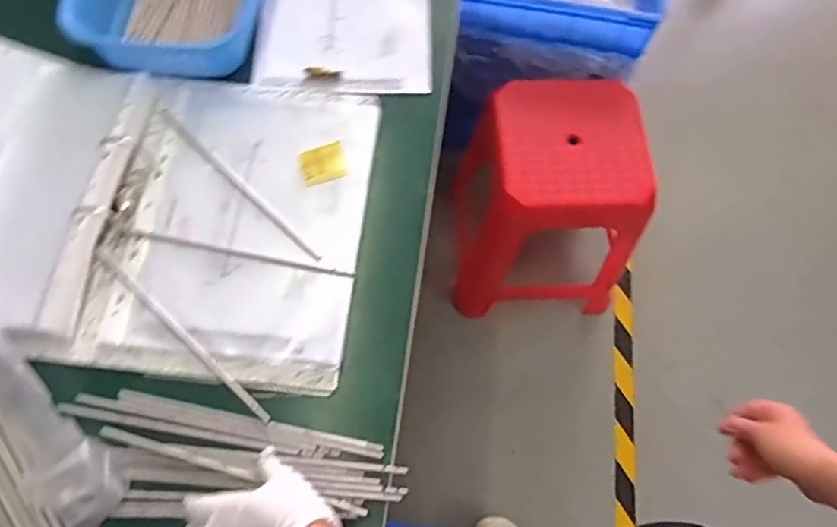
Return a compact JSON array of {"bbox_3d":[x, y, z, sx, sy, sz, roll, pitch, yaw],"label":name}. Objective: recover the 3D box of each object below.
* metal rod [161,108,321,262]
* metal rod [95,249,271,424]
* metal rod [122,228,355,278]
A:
[{"bbox_3d":[-0.201,-0.091,0.665,0.266,0.004,0.011,43,72,14],"label":"metal rod"},{"bbox_3d":[-0.236,0.067,0.601,0.252,0.004,0.011,40,71,13],"label":"metal rod"},{"bbox_3d":[-0.188,-0.011,0.636,0.245,0.007,0.009,11,67,2],"label":"metal rod"}]

